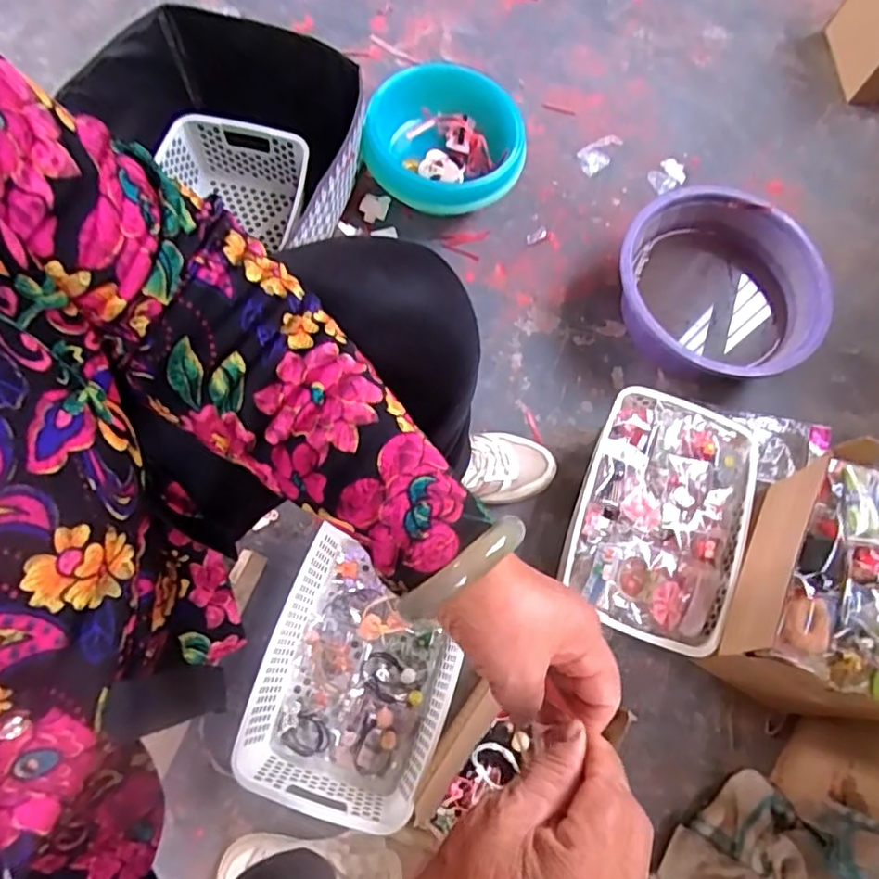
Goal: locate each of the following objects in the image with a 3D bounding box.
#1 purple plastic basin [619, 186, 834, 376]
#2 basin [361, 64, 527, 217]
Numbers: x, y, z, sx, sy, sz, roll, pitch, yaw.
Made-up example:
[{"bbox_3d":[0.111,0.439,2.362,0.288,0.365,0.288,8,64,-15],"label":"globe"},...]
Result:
[{"bbox_3d":[0.391,-0.208,0.877,0.275,0.118,0.272,1,71,-2],"label":"purple plastic basin"},{"bbox_3d":[0.013,-0.430,0.923,0.233,0.106,0.214,1,71,-2],"label":"basin"}]

